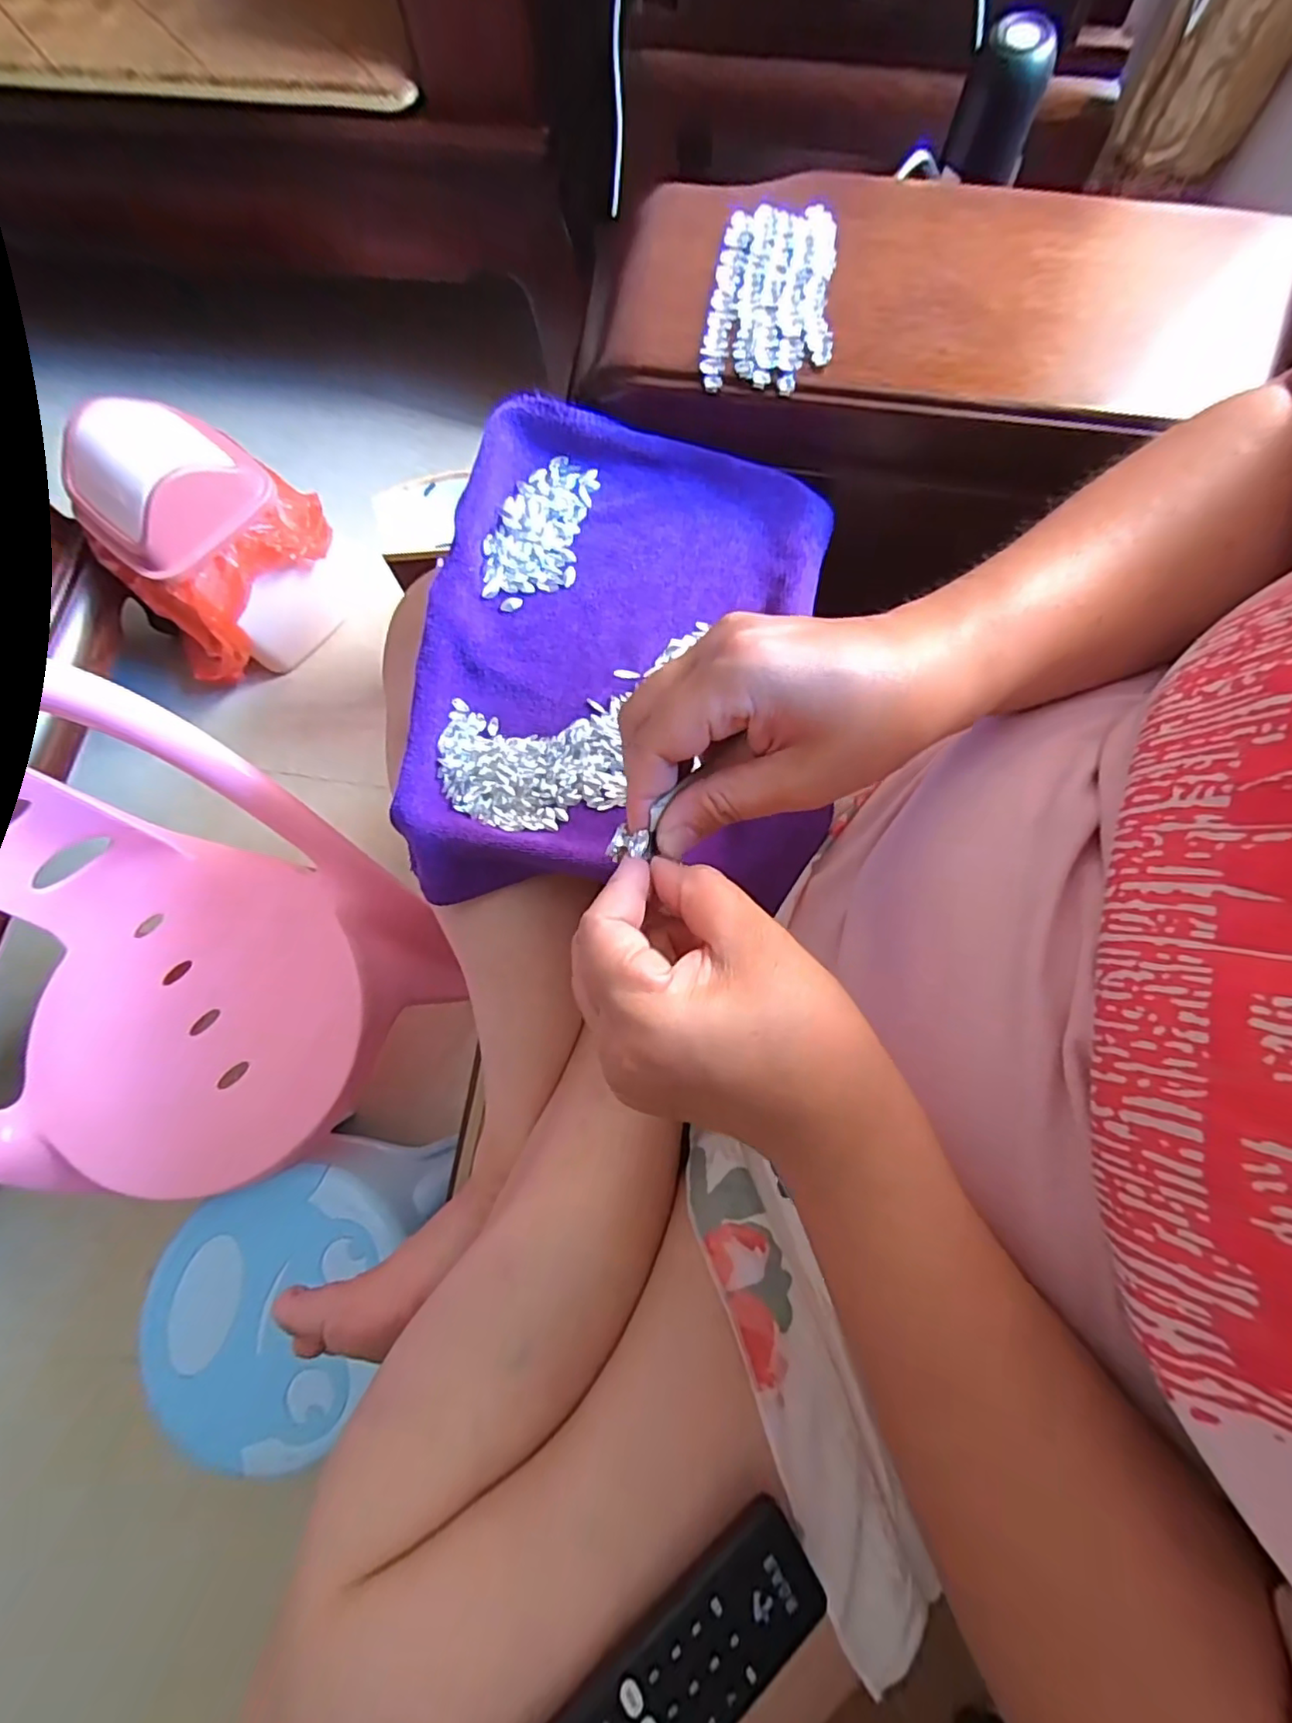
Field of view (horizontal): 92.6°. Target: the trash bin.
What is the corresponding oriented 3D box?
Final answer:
[{"bbox_3d":[-0.600,-0.443,0.895,0.287,0.345,0.188,-39,78,-8],"label":"trash bin"}]

